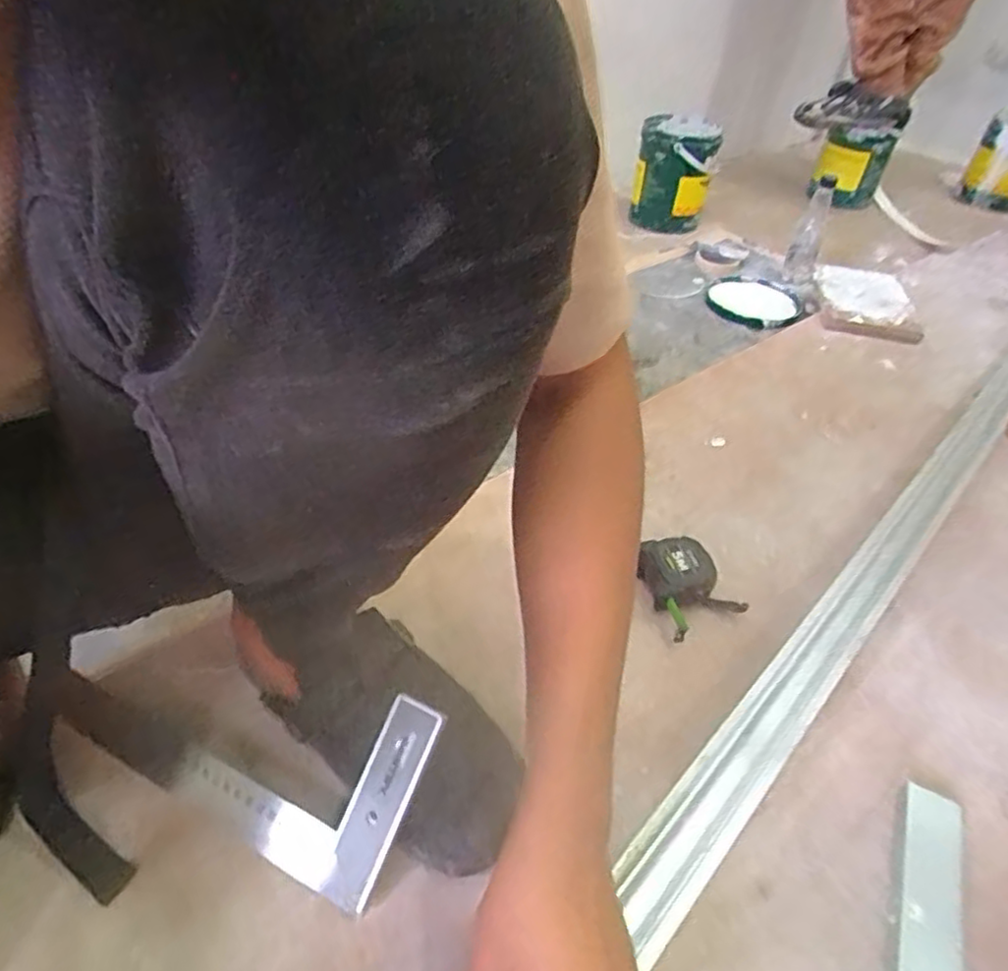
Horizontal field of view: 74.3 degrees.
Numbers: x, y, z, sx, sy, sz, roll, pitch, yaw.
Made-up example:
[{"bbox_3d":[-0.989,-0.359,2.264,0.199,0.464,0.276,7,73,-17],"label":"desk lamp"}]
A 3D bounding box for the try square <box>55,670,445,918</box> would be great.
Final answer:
[{"bbox_3d":[-0.193,0.167,0.474,0.284,0.016,0.137,22,85,18],"label":"try square"}]

